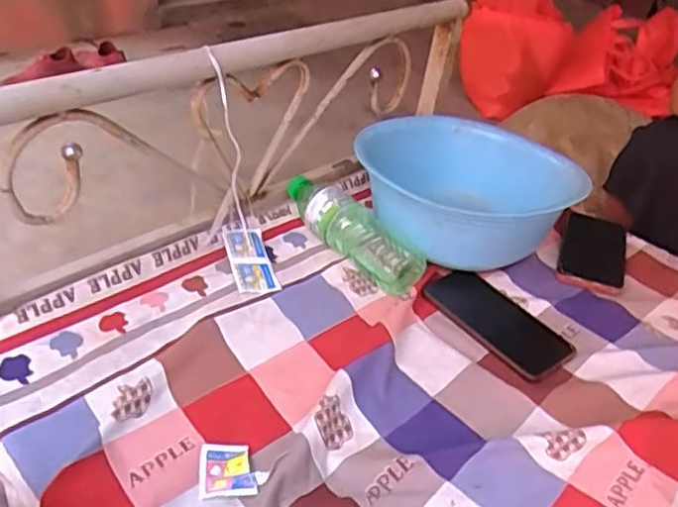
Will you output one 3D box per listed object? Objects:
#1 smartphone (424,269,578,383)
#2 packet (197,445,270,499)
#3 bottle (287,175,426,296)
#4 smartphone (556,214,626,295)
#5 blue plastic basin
[{"bbox_3d":[0.179,0.071,0.748,0.083,0.014,0.163,-22,44,-36],"label":"smartphone"},{"bbox_3d":[-0.087,0.179,0.557,0.052,0.009,0.046,1,35,-10],"label":"packet"},{"bbox_3d":[0.015,-0.036,0.826,0.077,0.057,0.222,-25,46,-38],"label":"bottle"},{"bbox_3d":[0.328,-0.001,0.873,0.081,0.009,0.141,15,43,14],"label":"smartphone"},{"bbox_3d":[0.156,-0.090,0.872,0.259,0.092,0.259,4,34,-5],"label":"blue plastic basin"}]

